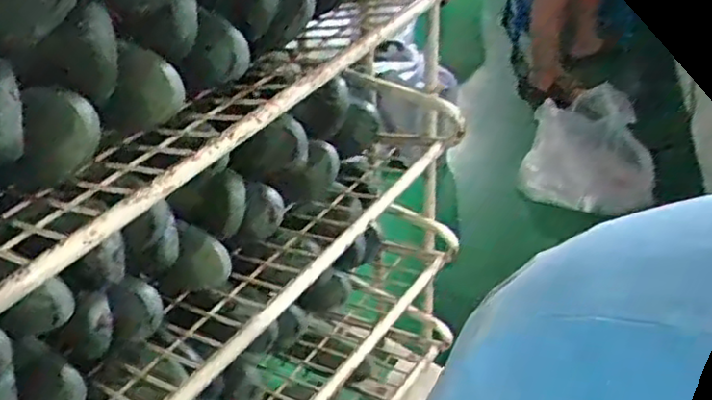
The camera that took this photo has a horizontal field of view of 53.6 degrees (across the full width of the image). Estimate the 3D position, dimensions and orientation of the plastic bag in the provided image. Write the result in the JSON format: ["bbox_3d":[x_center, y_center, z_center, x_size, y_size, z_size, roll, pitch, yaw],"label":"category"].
[{"bbox_3d":[0.621,-0.141,1.875,0.340,0.283,0.273,11,43,19],"label":"plastic bag"}]

